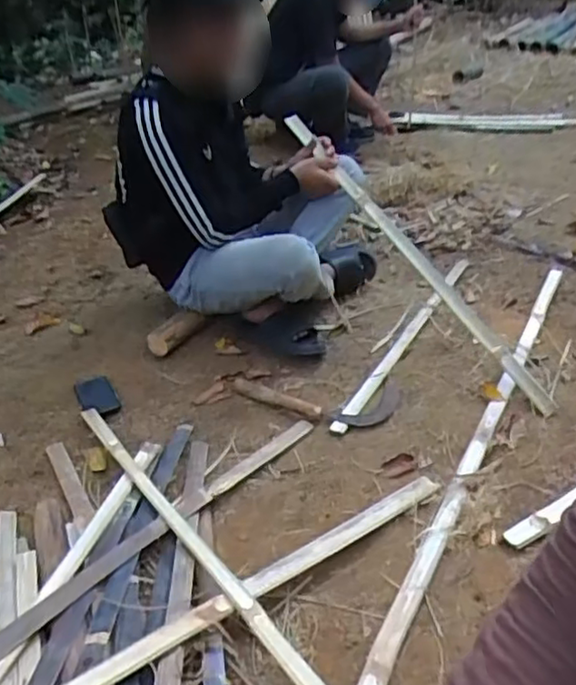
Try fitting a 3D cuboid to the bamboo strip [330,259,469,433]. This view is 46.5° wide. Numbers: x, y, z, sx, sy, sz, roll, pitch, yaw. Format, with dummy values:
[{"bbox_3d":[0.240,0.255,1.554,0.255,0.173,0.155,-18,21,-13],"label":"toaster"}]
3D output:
[{"bbox_3d":[0.311,-0.046,1.635,0.038,0.020,0.900,13,35,25],"label":"bamboo strip"}]

